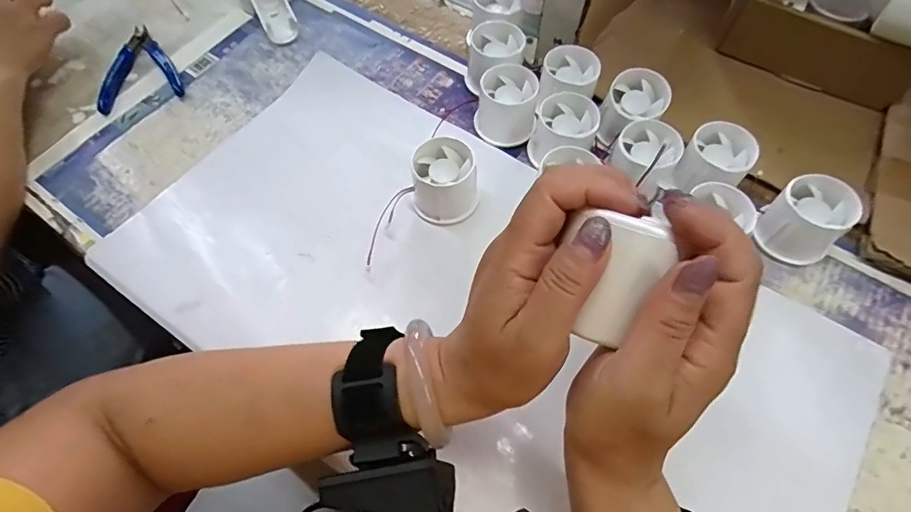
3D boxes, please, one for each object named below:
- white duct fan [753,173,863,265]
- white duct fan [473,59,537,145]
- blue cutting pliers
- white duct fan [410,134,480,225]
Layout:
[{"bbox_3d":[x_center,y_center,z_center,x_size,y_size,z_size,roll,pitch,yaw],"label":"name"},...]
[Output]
[{"bbox_3d":[0.276,-0.027,0.380,0.054,0.045,0.054,0,62,0],"label":"white duct fan"},{"bbox_3d":[0.046,-0.137,0.439,0.053,0.048,0.055,7,62,4],"label":"white duct fan"},{"bbox_3d":[-0.328,-0.196,0.497,0.078,0.014,0.105,-18,64,-9],"label":"blue cutting pliers"},{"bbox_3d":[-0.010,-0.063,0.401,0.054,0.043,0.058,-6,62,-3],"label":"white duct fan"}]

